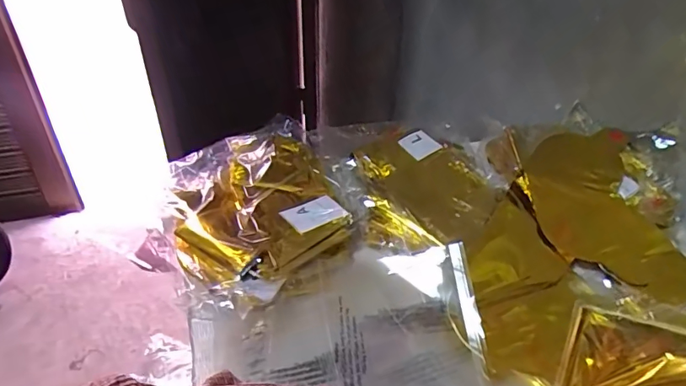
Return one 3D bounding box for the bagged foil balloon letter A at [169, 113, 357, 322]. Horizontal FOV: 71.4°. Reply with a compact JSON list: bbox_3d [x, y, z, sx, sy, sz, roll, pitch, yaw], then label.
[{"bbox_3d":[-0.097,0.013,0.548,0.185,0.030,0.255,-15,45,-17],"label":"bagged foil balloon letter A"}]

